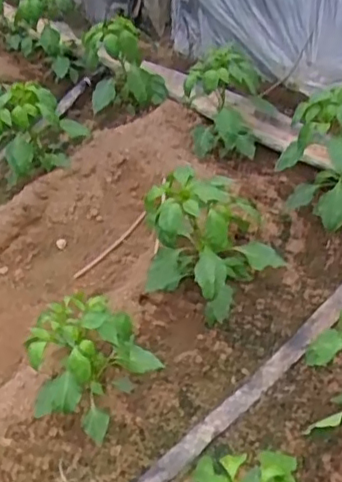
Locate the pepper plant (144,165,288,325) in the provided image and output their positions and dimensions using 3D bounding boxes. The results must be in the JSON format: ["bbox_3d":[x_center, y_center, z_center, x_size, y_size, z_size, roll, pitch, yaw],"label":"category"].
[{"bbox_3d":[0.119,-0.001,1.698,0.379,0.406,0.255,-39,49,-22],"label":"pepper plant"}]

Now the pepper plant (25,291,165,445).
[{"bbox_3d":[-0.214,0.315,1.557,0.230,0.291,0.294,28,59,33],"label":"pepper plant"}]

